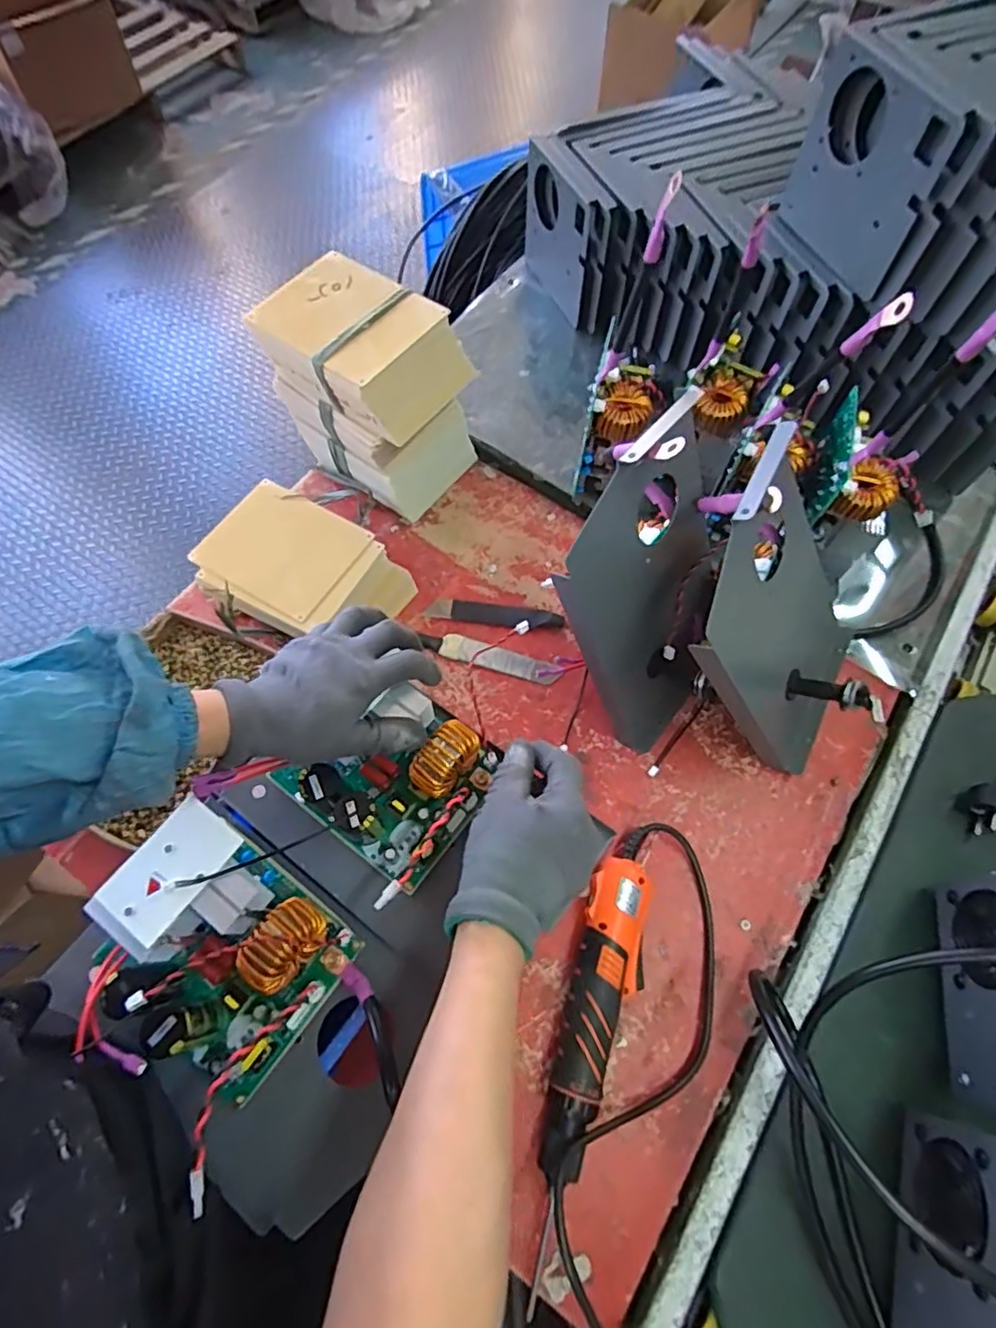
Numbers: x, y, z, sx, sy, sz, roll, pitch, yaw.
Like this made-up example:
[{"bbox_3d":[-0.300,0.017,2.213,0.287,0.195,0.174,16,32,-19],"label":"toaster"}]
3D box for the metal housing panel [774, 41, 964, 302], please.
[{"bbox_3d":[0.333,-0.457,0.579,0.025,0.144,0.159,-18,66,-8],"label":"metal housing panel"}]

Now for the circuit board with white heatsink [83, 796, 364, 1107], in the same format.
[{"bbox_3d":[-0.185,0.187,0.407,0.142,0.074,0.116,38,71,16],"label":"circuit board with white heatsink"}]

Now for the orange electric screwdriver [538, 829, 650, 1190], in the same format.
[{"bbox_3d":[0.084,0.257,0.490,0.051,0.045,0.244,13,66,7],"label":"orange electric screwdriver"}]

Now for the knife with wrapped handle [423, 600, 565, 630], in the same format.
[{"bbox_3d":[-0.003,-0.054,0.659,0.144,0.011,0.028,7,65,4],"label":"knife with wrapped handle"}]

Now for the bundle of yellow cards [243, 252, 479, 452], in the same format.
[{"bbox_3d":[-0.131,-0.303,0.603,0.170,0.086,0.125,35,70,15],"label":"bundle of yellow cards"}]

